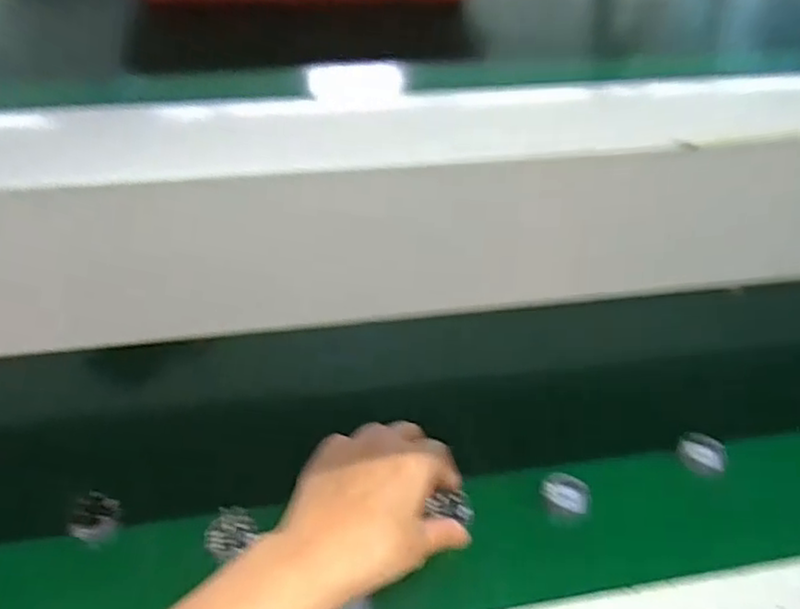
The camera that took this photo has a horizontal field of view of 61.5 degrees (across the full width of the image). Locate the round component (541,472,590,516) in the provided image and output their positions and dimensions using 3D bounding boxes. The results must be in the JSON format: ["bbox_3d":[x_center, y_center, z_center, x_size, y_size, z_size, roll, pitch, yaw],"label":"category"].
[{"bbox_3d":[0.113,0.129,0.458,0.033,0.013,0.022,23,47,19],"label":"round component"}]

